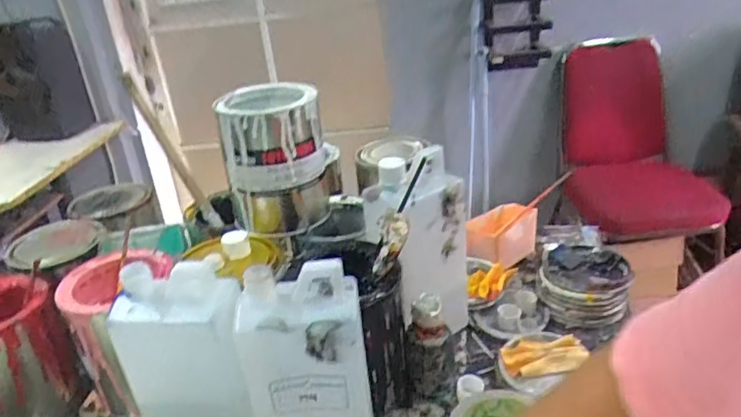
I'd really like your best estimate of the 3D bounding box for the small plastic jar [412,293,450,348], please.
[{"bbox_3d":[0.057,0.107,0.565,0.033,0.040,0.032,-5,24,1],"label":"small plastic jar"}]

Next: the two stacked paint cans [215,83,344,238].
[{"bbox_3d":[-0.103,-0.052,0.637,0.107,0.143,0.105,-14,27,-17],"label":"two stacked paint cans"}]

